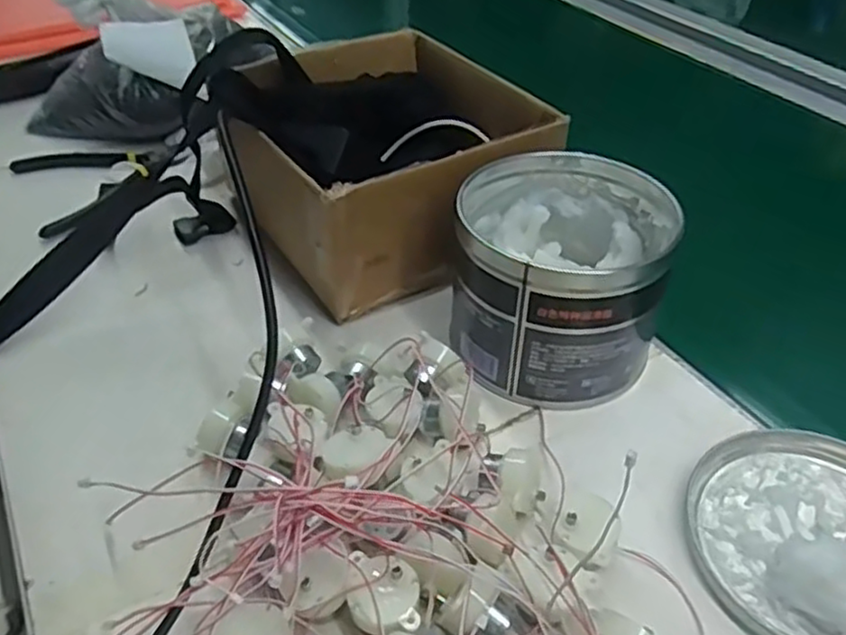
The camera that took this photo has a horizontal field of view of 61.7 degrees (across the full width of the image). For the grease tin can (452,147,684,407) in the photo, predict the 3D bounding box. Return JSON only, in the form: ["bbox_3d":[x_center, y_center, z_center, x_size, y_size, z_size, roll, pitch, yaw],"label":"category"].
[{"bbox_3d":[0.085,-0.026,0.447,0.117,0.103,0.135,8,42,8],"label":"grease tin can"}]

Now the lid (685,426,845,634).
[{"bbox_3d":[0.202,0.108,0.354,0.127,0.021,0.130,-1,42,1],"label":"lid"}]

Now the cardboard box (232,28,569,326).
[{"bbox_3d":[-0.029,-0.121,0.540,0.196,0.098,0.207,-20,45,-22],"label":"cardboard box"}]

